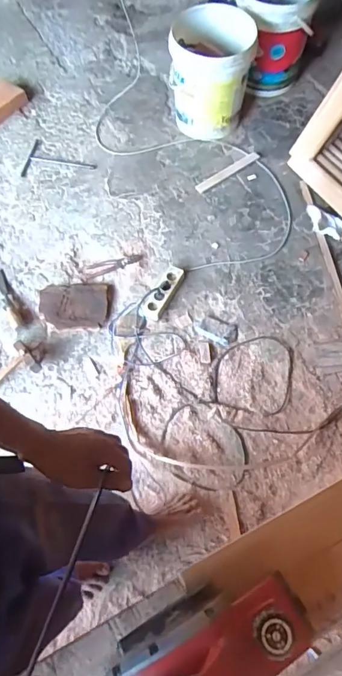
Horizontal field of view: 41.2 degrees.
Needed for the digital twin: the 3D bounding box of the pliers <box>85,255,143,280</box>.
[{"bbox_3d":[-0.207,-0.263,1.635,0.211,0.016,0.060,-15,67,-4],"label":"pliers"}]

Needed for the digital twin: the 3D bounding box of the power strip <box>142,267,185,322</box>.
[{"bbox_3d":[-0.026,-0.153,1.541,0.070,0.050,0.215,28,71,13],"label":"power strip"}]

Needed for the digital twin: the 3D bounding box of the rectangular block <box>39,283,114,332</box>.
[{"bbox_3d":[-0.317,-0.109,1.530,0.242,0.025,0.178,-6,67,-1],"label":"rectangular block"}]

